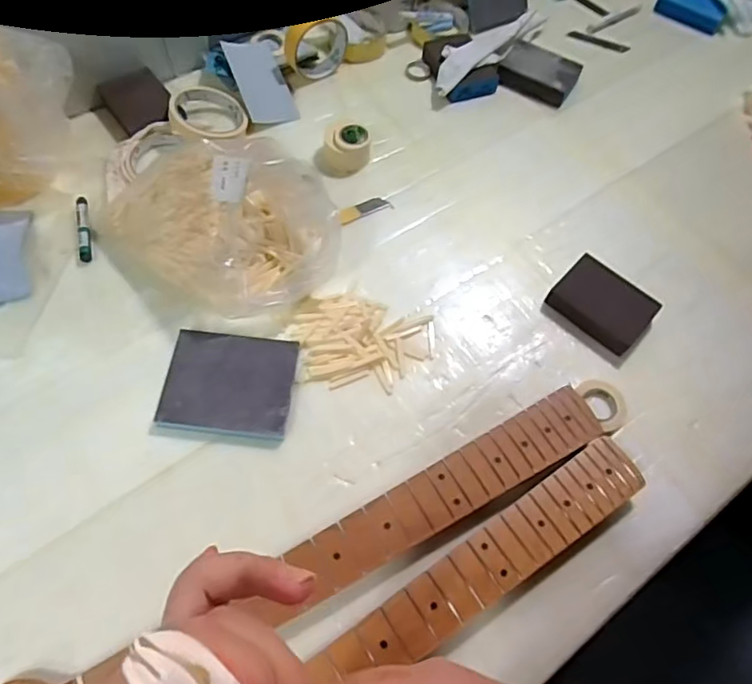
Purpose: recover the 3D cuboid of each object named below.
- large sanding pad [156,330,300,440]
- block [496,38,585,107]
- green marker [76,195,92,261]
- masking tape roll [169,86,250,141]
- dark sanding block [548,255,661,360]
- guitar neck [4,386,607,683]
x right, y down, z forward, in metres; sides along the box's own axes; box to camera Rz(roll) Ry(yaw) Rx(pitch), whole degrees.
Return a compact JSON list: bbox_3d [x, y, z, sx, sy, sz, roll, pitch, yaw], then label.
[{"bbox_3d":[-0.140,0.039,0.557,0.118,0.018,0.100,7,63,-1],"label":"large sanding pad"},{"bbox_3d":[0.224,-0.370,0.799,0.101,0.033,0.075,24,64,8],"label":"block"},{"bbox_3d":[-0.321,-0.125,0.637,0.014,0.015,0.079,-10,64,-9],"label":"green marker"},{"bbox_3d":[-0.209,-0.277,0.712,0.086,0.023,0.081,-30,79,-33],"label":"masking tape roll"},{"bbox_3d":[0.243,-0.041,0.620,0.098,0.031,0.072,40,67,15],"label":"dark sanding block"},{"bbox_3d":[-0.081,0.199,0.468,0.639,0.031,0.063,-24,67,-15],"label":"guitar neck"}]

